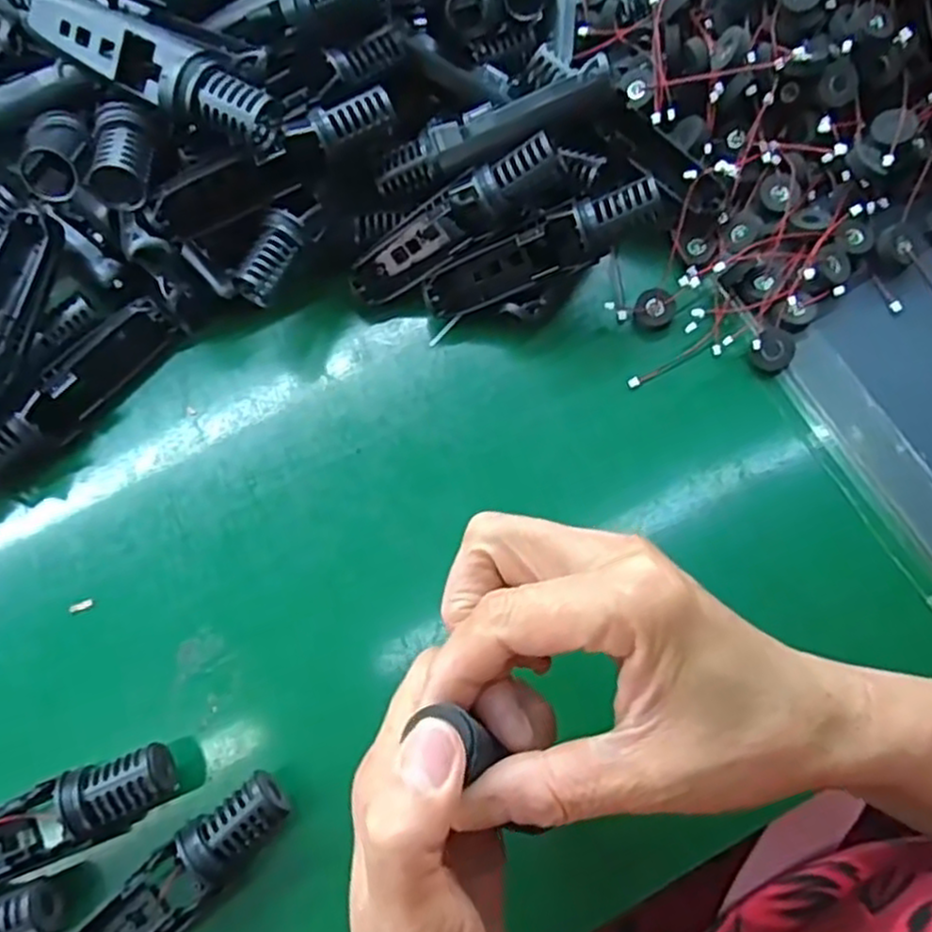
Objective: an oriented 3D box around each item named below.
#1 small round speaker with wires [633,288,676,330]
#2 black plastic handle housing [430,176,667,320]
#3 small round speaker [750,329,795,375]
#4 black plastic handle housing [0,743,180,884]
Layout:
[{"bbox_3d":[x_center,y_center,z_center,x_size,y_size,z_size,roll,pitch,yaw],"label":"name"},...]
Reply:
[{"bbox_3d":[0.099,-0.083,0.386,0.020,0.004,0.020,-1,71,2],"label":"small round speaker with wires"},{"bbox_3d":[0.038,-0.104,0.362,0.118,0.034,0.024,-18,73,28],"label":"black plastic handle housing"},{"bbox_3d":[0.155,-0.058,0.375,0.022,0.009,0.022,2,102,12],"label":"small round speaker"},{"bbox_3d":[-0.182,0.154,0.314,0.122,0.036,0.030,-21,72,-5],"label":"black plastic handle housing"}]

